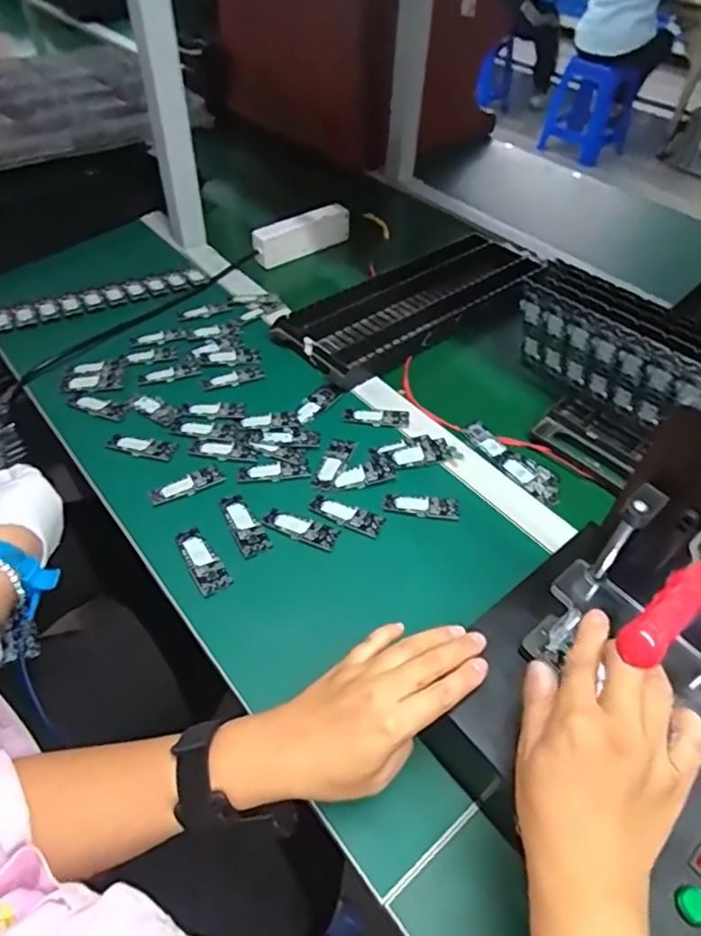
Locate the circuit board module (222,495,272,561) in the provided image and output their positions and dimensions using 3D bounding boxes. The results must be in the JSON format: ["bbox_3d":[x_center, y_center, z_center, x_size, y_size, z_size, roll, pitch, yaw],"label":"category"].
[{"bbox_3d":[-0.100,0.052,0.551,0.028,0.004,0.071,-22,53,-20],"label":"circuit board module"}]

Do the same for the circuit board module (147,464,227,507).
[{"bbox_3d":[-0.162,0.017,0.578,0.072,0.004,0.026,-23,53,-21],"label":"circuit board module"}]

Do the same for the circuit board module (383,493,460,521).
[{"bbox_3d":[0.069,0.039,0.572,0.072,0.005,0.025,4,48,1],"label":"circuit board module"}]

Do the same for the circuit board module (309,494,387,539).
[{"bbox_3d":[-0.004,0.045,0.561,0.071,0.004,0.025,18,50,14],"label":"circuit board module"}]

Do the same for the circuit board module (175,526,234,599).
[{"bbox_3d":[-0.133,0.083,0.524,0.028,0.007,0.070,-27,54,-24],"label":"circuit board module"}]

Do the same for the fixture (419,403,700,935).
[{"bbox_3d":[0.170,0.125,0.323,0.140,0.277,0.208,-29,55,-28],"label":"fixture"}]

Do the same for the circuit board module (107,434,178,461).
[{"bbox_3d":[-0.218,-0.022,0.612,0.068,0.004,0.024,5,48,3],"label":"circuit board module"}]

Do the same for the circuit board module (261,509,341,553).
[{"bbox_3d":[-0.047,0.057,0.548,0.071,0.004,0.026,16,50,12],"label":"circuit board module"}]

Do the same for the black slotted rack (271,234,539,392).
[{"bbox_3d":[0.099,-0.228,0.802,0.416,0.037,0.143,-32,57,-27],"label":"black slotted rack"}]

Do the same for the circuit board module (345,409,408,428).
[{"bbox_3d":[0.030,-0.055,0.656,0.073,0.005,0.025,1,48,-1],"label":"circuit board module"}]

